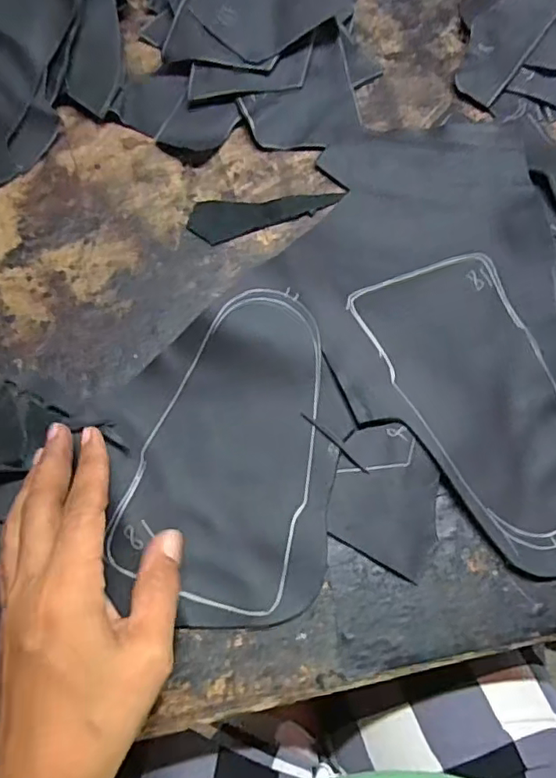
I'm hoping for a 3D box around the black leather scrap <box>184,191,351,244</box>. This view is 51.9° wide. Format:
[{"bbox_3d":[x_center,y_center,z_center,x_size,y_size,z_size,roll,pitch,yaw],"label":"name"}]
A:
[{"bbox_3d":[-0.008,-0.110,0.363,0.097,0.005,0.031,-4,66,2],"label":"black leather scrap"}]

